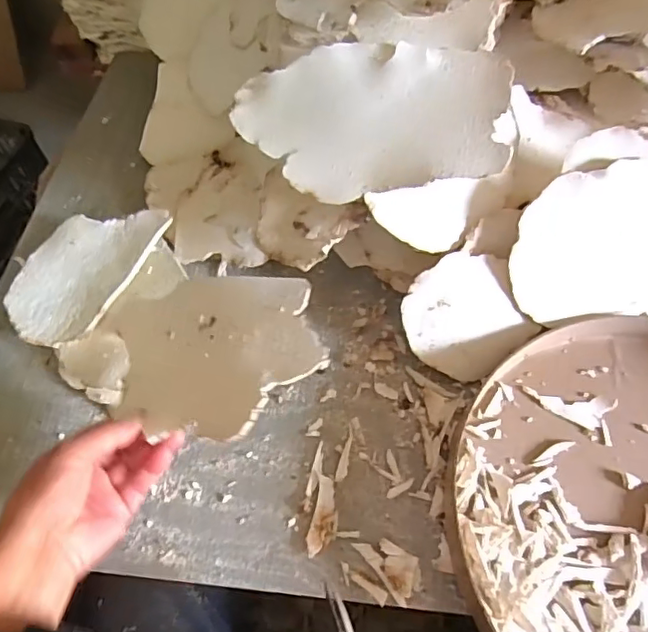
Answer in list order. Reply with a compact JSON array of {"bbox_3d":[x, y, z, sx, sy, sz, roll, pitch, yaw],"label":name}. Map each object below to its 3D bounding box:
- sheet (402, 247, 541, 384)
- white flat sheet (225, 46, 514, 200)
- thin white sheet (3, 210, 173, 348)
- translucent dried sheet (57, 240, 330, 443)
[{"bbox_3d":[0.112,-0.001,0.469,0.091,0.018,0.091,-29,100,4],"label":"sheet"},{"bbox_3d":[0.031,-0.140,0.409,0.189,0.010,0.109,3,86,12],"label":"white flat sheet"},{"bbox_3d":[-0.221,-0.043,0.521,0.102,0.032,0.152,24,63,15],"label":"thin white sheet"},{"bbox_3d":[-0.102,0.020,0.440,0.212,0.015,0.141,17,61,37],"label":"translucent dried sheet"}]

